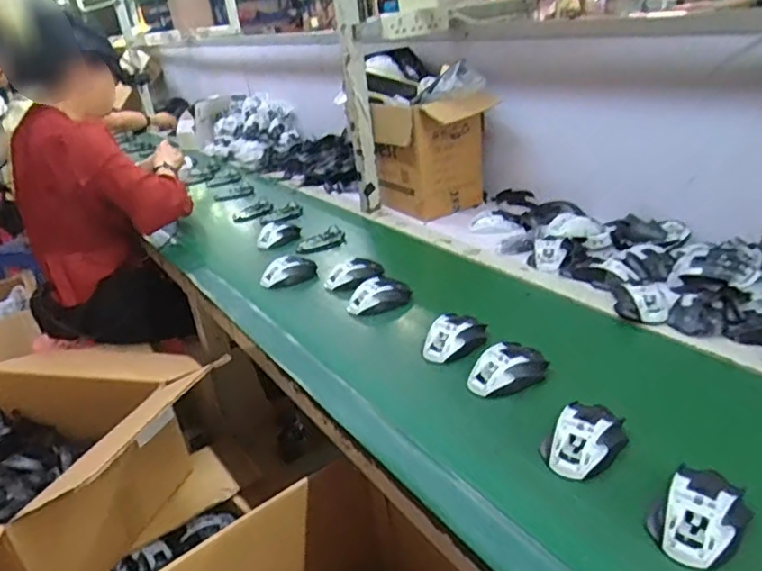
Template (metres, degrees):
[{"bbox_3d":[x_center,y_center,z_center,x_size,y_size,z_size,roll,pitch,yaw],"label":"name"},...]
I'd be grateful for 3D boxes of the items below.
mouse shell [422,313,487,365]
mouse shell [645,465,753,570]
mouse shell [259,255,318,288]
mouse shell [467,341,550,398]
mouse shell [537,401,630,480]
[{"bbox_3d":[0.110,0.074,0.871,0.114,0.030,0.070,-26,33,-34],"label":"mouse shell"},{"bbox_3d":[0.307,0.213,0.551,0.068,0.035,0.109,20,37,41],"label":"mouse shell"},{"bbox_3d":[-0.184,-0.031,1.157,0.113,0.033,0.075,-11,27,-10],"label":"mouse shell"},{"bbox_3d":[0.173,0.108,0.783,0.115,0.034,0.071,-10,27,-9],"label":"mouse shell"},{"bbox_3d":[0.235,0.168,0.657,0.072,0.031,0.118,20,37,41],"label":"mouse shell"}]

